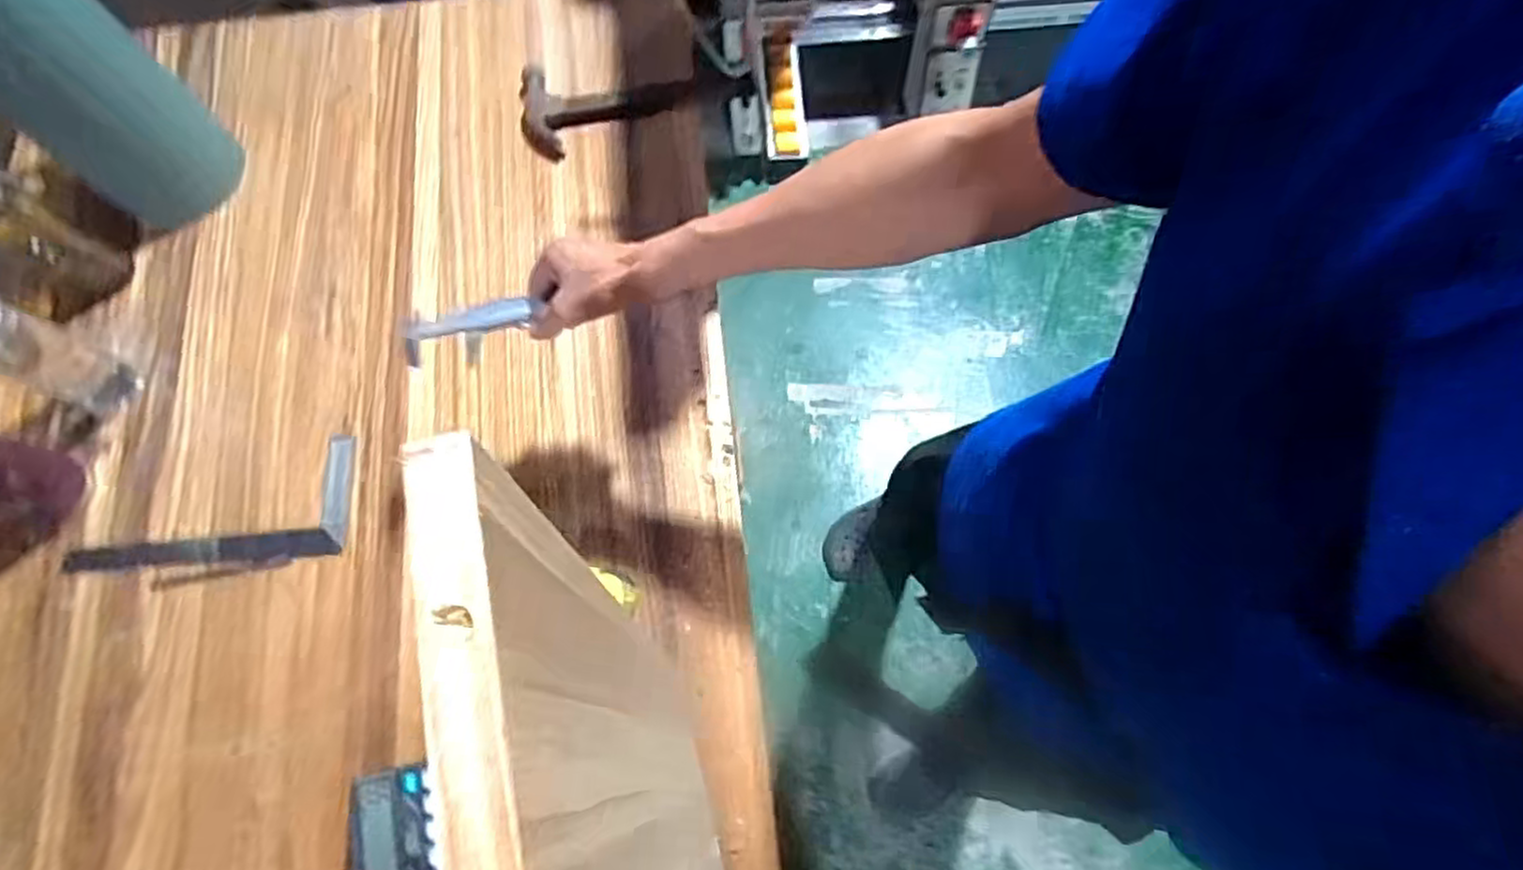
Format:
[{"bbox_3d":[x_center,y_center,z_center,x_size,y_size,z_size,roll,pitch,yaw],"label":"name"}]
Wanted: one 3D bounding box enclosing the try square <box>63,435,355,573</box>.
[{"bbox_3d":[-0.590,0.072,0.779,0.309,0.011,0.127,-3,72,-1],"label":"try square"}]

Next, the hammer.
[{"bbox_3d":[-0.157,-0.444,0.973,0.315,0.034,0.110,-23,71,-25],"label":"hammer"}]

